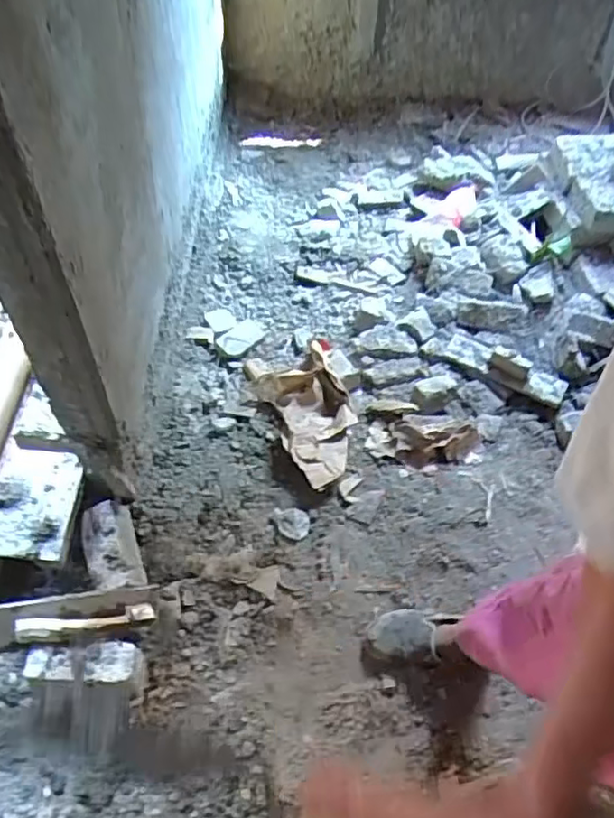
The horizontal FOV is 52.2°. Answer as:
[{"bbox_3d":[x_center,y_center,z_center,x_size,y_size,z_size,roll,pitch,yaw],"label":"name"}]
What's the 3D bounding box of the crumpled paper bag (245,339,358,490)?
[{"bbox_3d":[0.013,-0.026,1.640,0.233,0.104,0.463,-15,54,-14],"label":"crumpled paper bag"}]

